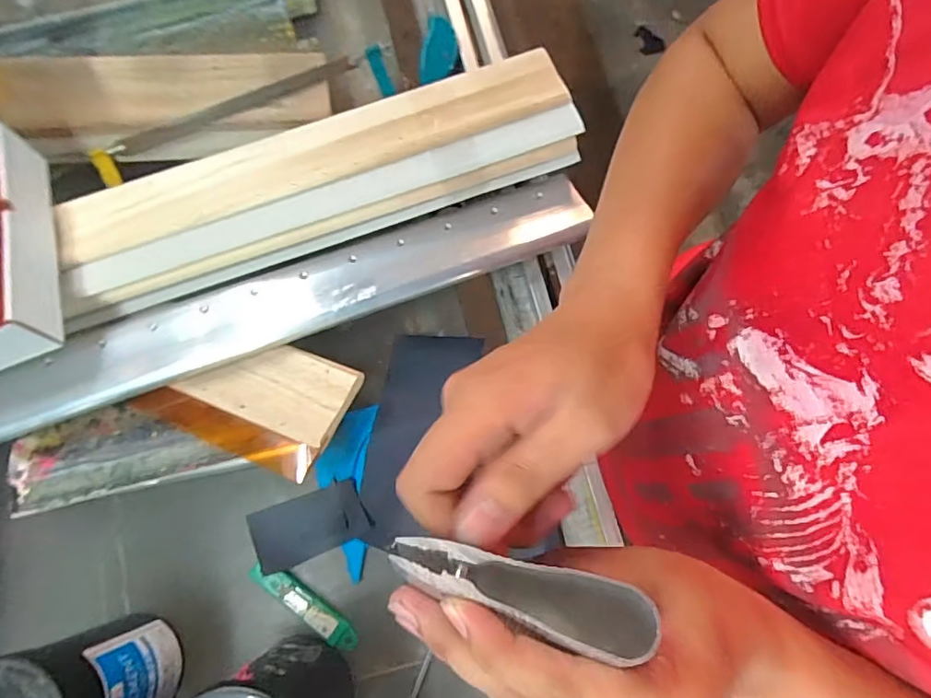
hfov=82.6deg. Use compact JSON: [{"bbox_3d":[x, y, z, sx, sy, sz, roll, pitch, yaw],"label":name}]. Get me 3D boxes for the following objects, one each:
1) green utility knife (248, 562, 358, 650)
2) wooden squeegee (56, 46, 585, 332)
[{"bbox_3d":[-0.160,0.254,0.525,0.126,0.012,0.023,33,79,9],"label":"green utility knife"},{"bbox_3d":[-0.158,-0.182,0.566,0.553,0.040,0.125,-19,76,-3],"label":"wooden squeegee"}]

